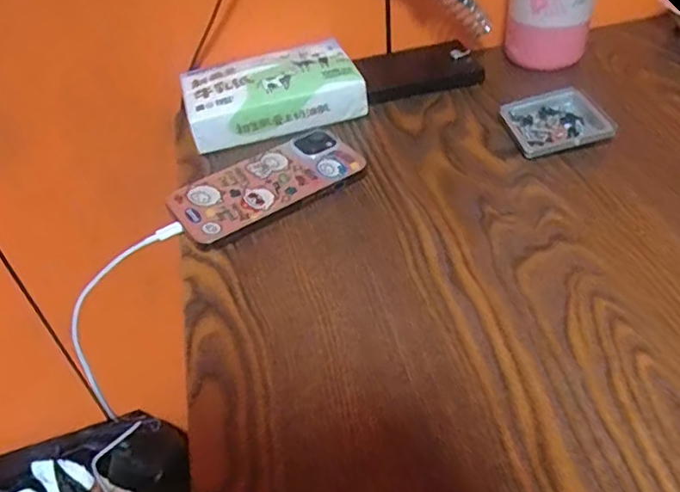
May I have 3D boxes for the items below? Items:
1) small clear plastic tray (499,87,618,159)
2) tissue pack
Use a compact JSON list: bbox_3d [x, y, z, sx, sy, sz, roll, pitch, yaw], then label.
[{"bbox_3d":[0.168,-0.095,0.453,0.071,0.015,0.067,-11,44,-3],"label":"small clear plastic tray"},{"bbox_3d":[-0.055,-0.128,0.476,0.141,0.045,0.066,-16,45,-9],"label":"tissue pack"}]

